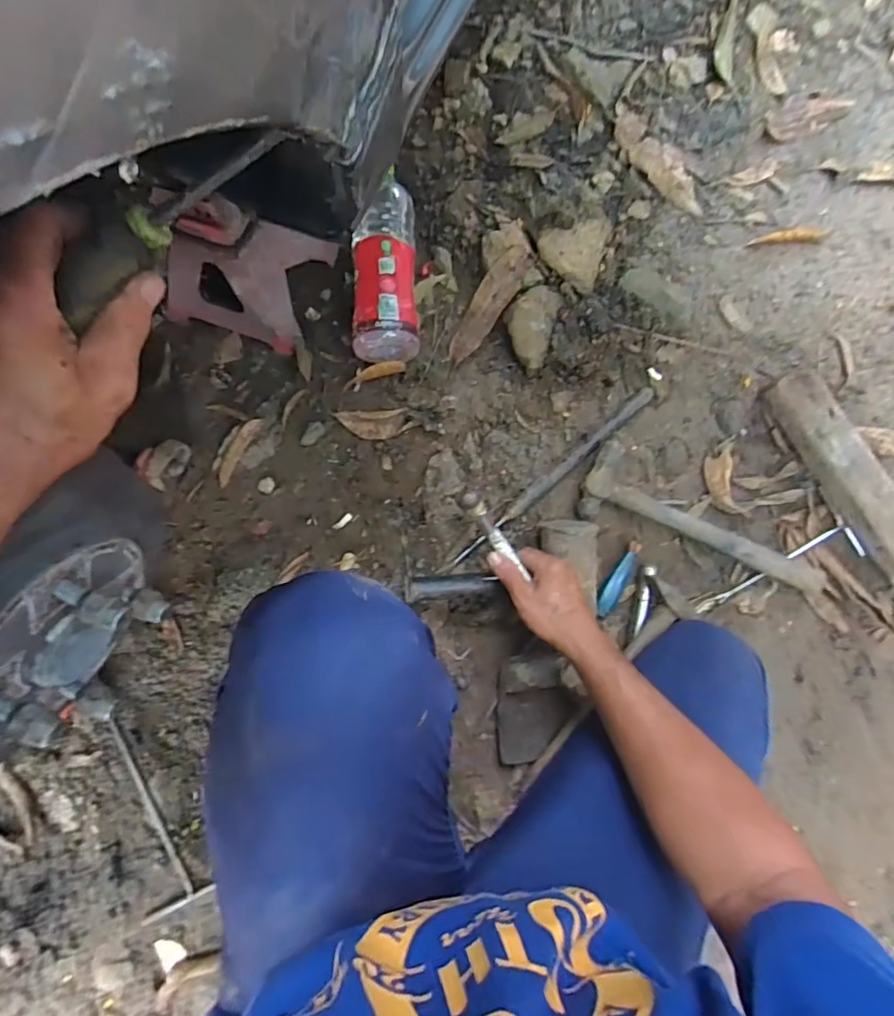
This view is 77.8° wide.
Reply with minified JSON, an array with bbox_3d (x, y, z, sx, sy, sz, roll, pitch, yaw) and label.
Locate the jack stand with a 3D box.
[{"bbox_3d":[-0.247,-0.309,0.643,0.178,0.216,0.145,16,82,-1],"label":"jack stand"}]

